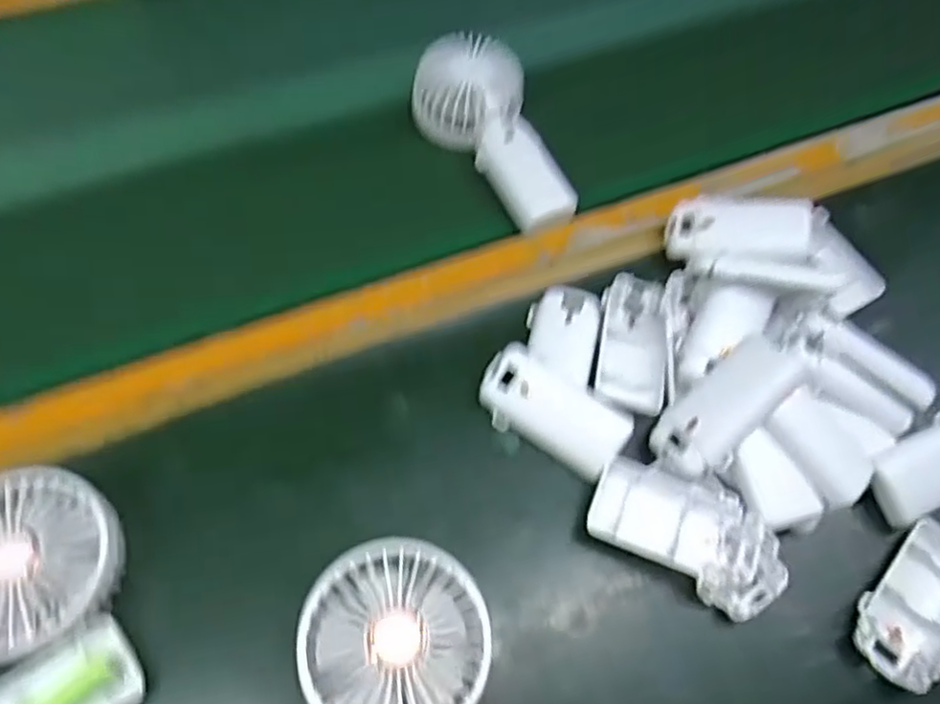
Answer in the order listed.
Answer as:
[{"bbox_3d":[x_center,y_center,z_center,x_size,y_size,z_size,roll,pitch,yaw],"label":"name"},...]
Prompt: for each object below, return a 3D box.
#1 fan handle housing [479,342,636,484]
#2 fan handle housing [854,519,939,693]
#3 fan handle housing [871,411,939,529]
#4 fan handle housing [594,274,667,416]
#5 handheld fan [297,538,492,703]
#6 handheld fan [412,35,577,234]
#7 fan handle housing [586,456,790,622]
[{"bbox_3d":[0.053,0.034,0.429,0.094,0.021,0.050,35,63,16],"label":"fan handle housing"},{"bbox_3d":[0.258,0.145,0.393,0.095,0.019,0.048,-39,69,-23],"label":"fan handle housing"},{"bbox_3d":[0.292,0.074,0.429,0.092,0.025,0.048,-25,64,-18],"label":"fan handle housing"},{"bbox_3d":[0.110,-0.008,0.464,0.044,0.016,0.103,9,59,1],"label":"fan handle housing"},{"bbox_3d":[-0.024,0.181,0.305,0.082,0.034,0.183,-9,76,-10],"label":"handheld fan"},{"bbox_3d":[0.021,-0.171,0.536,0.082,0.035,0.178,-25,76,-18],"label":"handheld fan"},{"bbox_3d":[0.127,0.106,0.401,0.112,0.030,0.062,27,61,12],"label":"fan handle housing"}]

